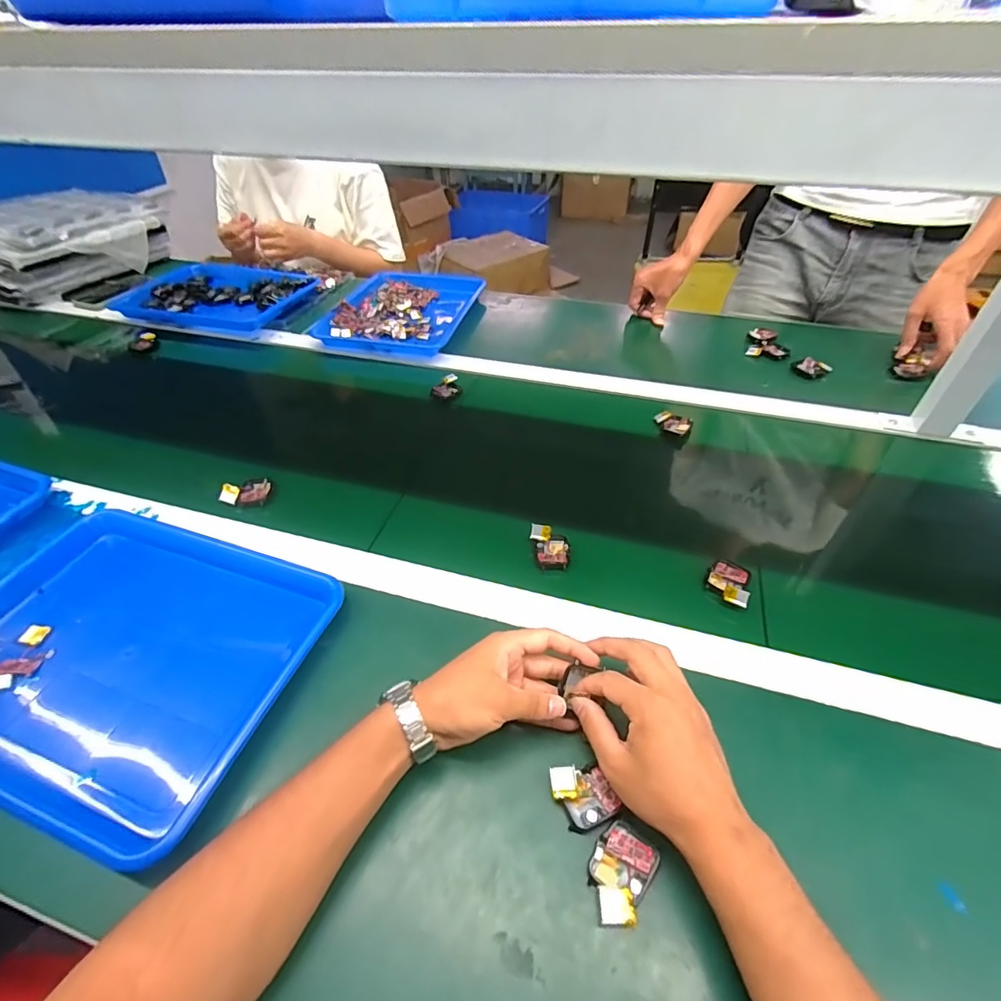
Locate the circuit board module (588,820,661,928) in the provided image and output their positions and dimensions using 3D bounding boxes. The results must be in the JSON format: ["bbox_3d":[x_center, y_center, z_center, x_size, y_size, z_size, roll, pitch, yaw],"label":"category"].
[{"bbox_3d":[0.080,0.251,0.337,0.039,0.016,0.057,28,51,26],"label":"circuit board module"}]

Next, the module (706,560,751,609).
[{"bbox_3d":[0.231,0.083,0.507,0.040,0.012,0.054,19,48,19],"label":"module"}]

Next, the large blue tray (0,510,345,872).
[{"bbox_3d":[-0.338,0.134,0.459,0.331,0.034,0.262,14,46,15],"label":"large blue tray"}]

